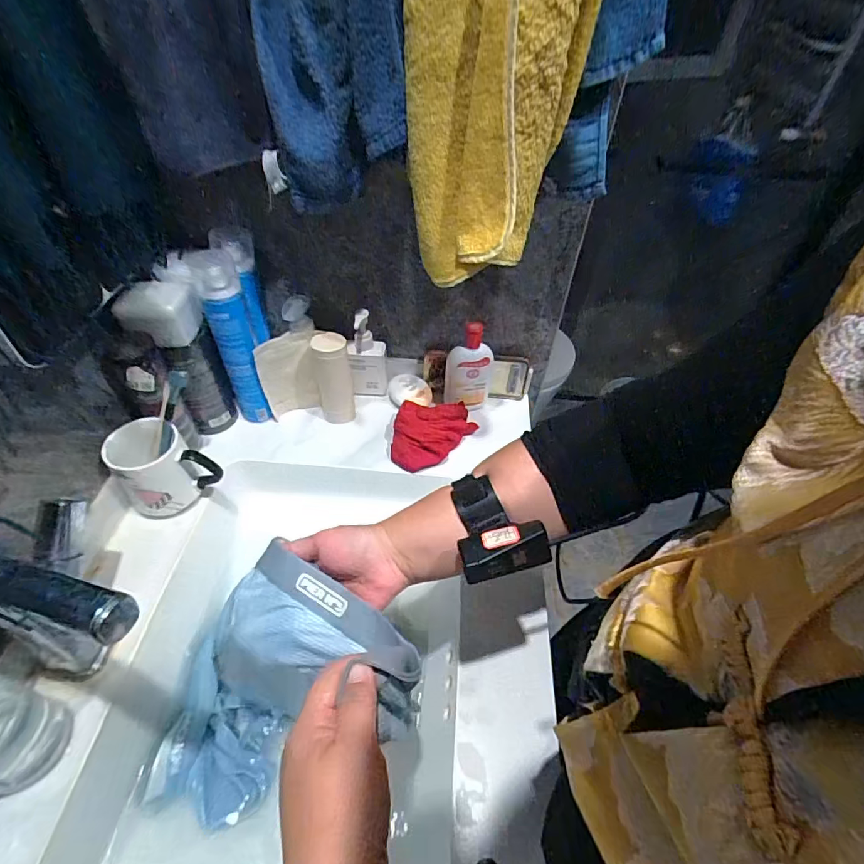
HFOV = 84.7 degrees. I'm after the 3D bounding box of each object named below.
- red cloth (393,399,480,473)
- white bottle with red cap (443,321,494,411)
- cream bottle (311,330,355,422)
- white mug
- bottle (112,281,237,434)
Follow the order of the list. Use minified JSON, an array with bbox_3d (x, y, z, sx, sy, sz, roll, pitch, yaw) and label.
[{"bbox_3d":[0.004,0.006,0.694,0.118,0.052,0.101,6,47,3],"label":"red cloth"},{"bbox_3d":[0.056,-0.096,0.711,0.068,0.141,0.033,7,47,4],"label":"white bottle with red cap"},{"bbox_3d":[-0.142,-0.076,0.697,0.053,0.153,0.051,-9,49,-11],"label":"cream bottle"},{"bbox_3d":[-0.338,0.042,0.600,0.103,0.094,0.091,-25,53,-24],"label":"white mug"},{"bbox_3d":[-0.338,-0.091,0.640,0.058,0.216,0.085,36,55,26],"label":"bottle"}]

